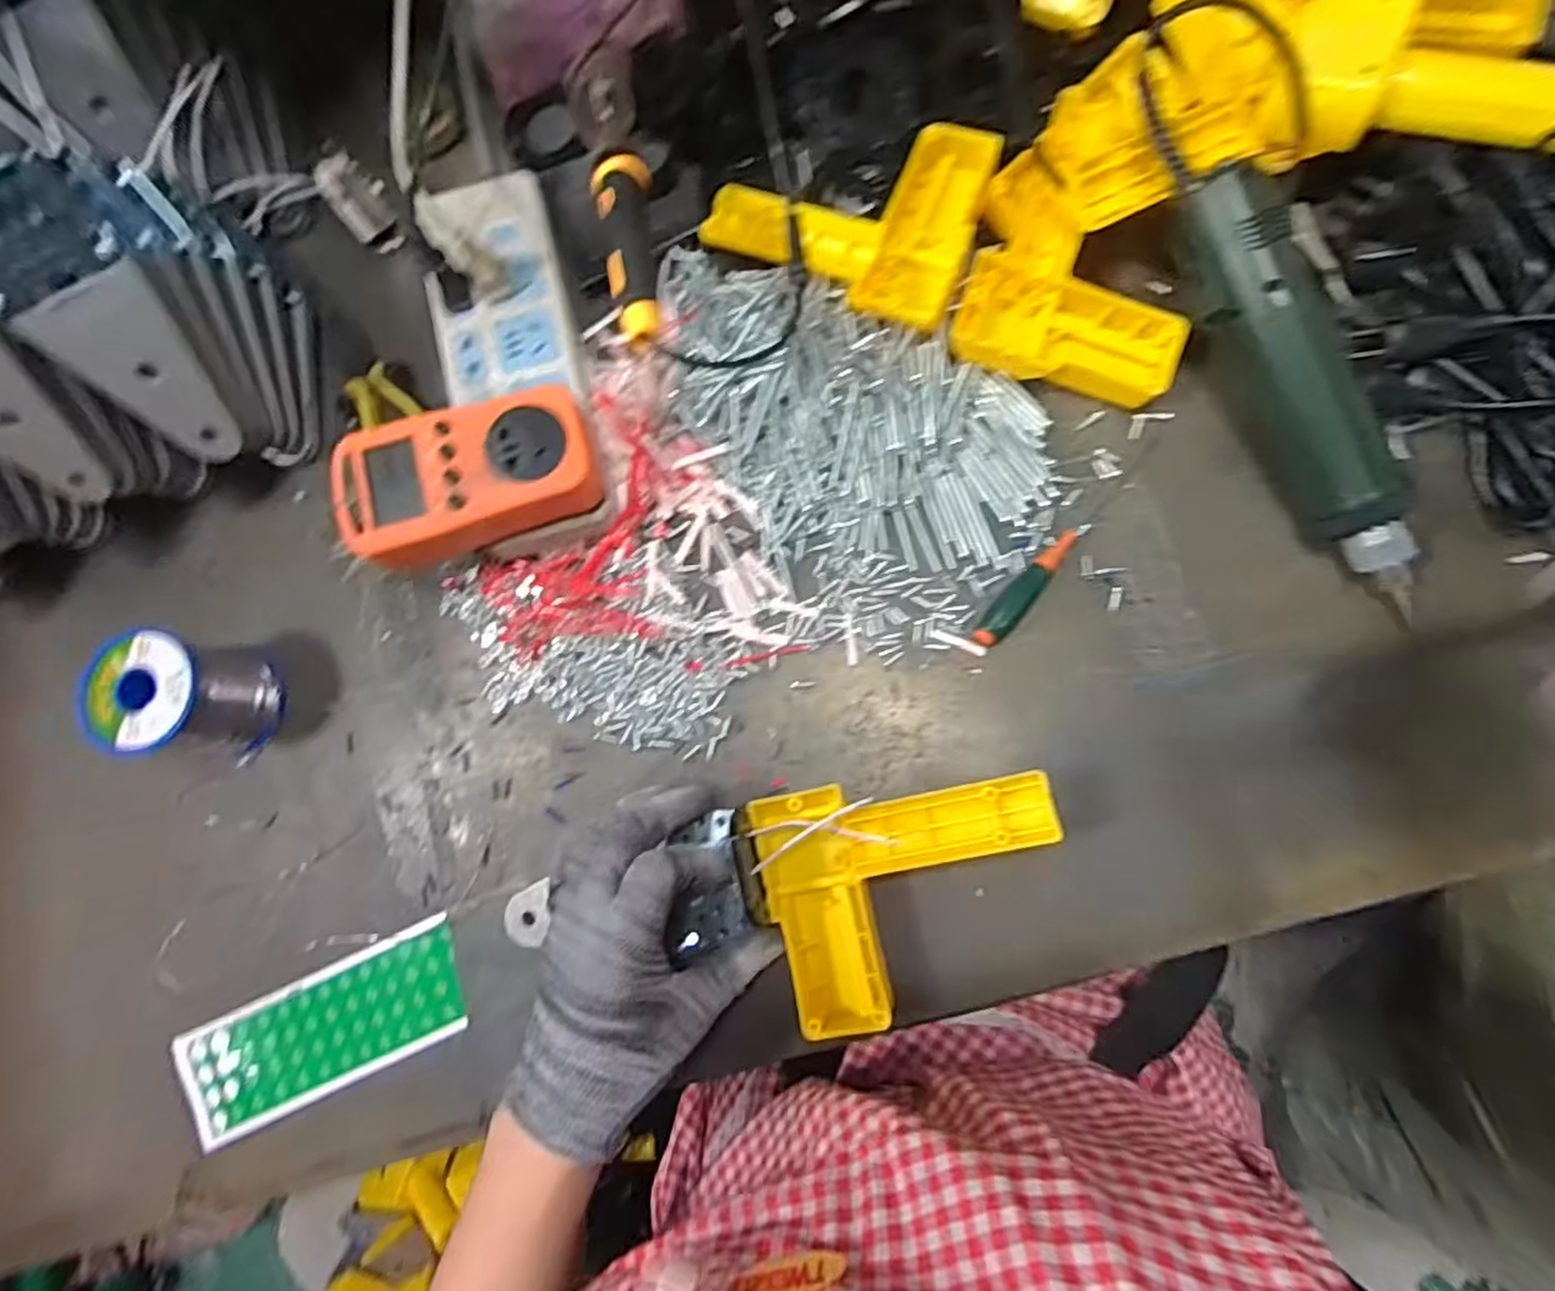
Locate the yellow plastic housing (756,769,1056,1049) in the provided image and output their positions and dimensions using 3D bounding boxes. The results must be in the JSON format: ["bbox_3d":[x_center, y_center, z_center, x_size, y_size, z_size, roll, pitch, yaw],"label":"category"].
[{"bbox_3d":[0.067,0.122,0.363,0.143,0.035,0.114,-13,85,6],"label":"yellow plastic housing"}]

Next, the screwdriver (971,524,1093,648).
[{"bbox_3d":[0.135,-0.034,0.390,0.018,0.011,0.084,37,87,10],"label":"screwdriver"}]

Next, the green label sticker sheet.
[{"bbox_3d":[-0.253,0.214,0.405,0.168,0.007,0.062,-27,78,4],"label":"green label sticker sheet"}]

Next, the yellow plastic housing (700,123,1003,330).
[{"bbox_3d":[0.041,-0.250,0.415,0.145,0.028,0.110,22,84,9],"label":"yellow plastic housing"}]

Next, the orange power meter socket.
[{"bbox_3d":[-0.157,-0.085,0.379,0.126,0.035,0.075,-16,80,4],"label":"orange power meter socket"}]

